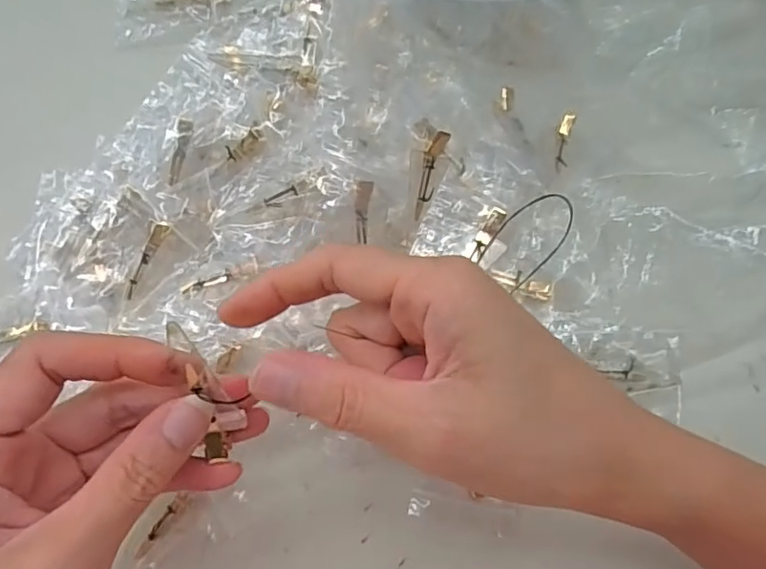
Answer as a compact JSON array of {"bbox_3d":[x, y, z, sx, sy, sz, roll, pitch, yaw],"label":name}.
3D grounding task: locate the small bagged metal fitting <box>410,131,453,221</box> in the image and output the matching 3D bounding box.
[{"bbox_3d":[0.020,-0.052,0.272,0.017,0.011,0.041,16,99,3],"label":"small bagged metal fitting"}]

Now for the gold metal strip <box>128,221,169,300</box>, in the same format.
[{"bbox_3d":[-0.116,-0.012,0.278,0.007,0.004,0.041,26,90,5],"label":"gold metal strip"}]

